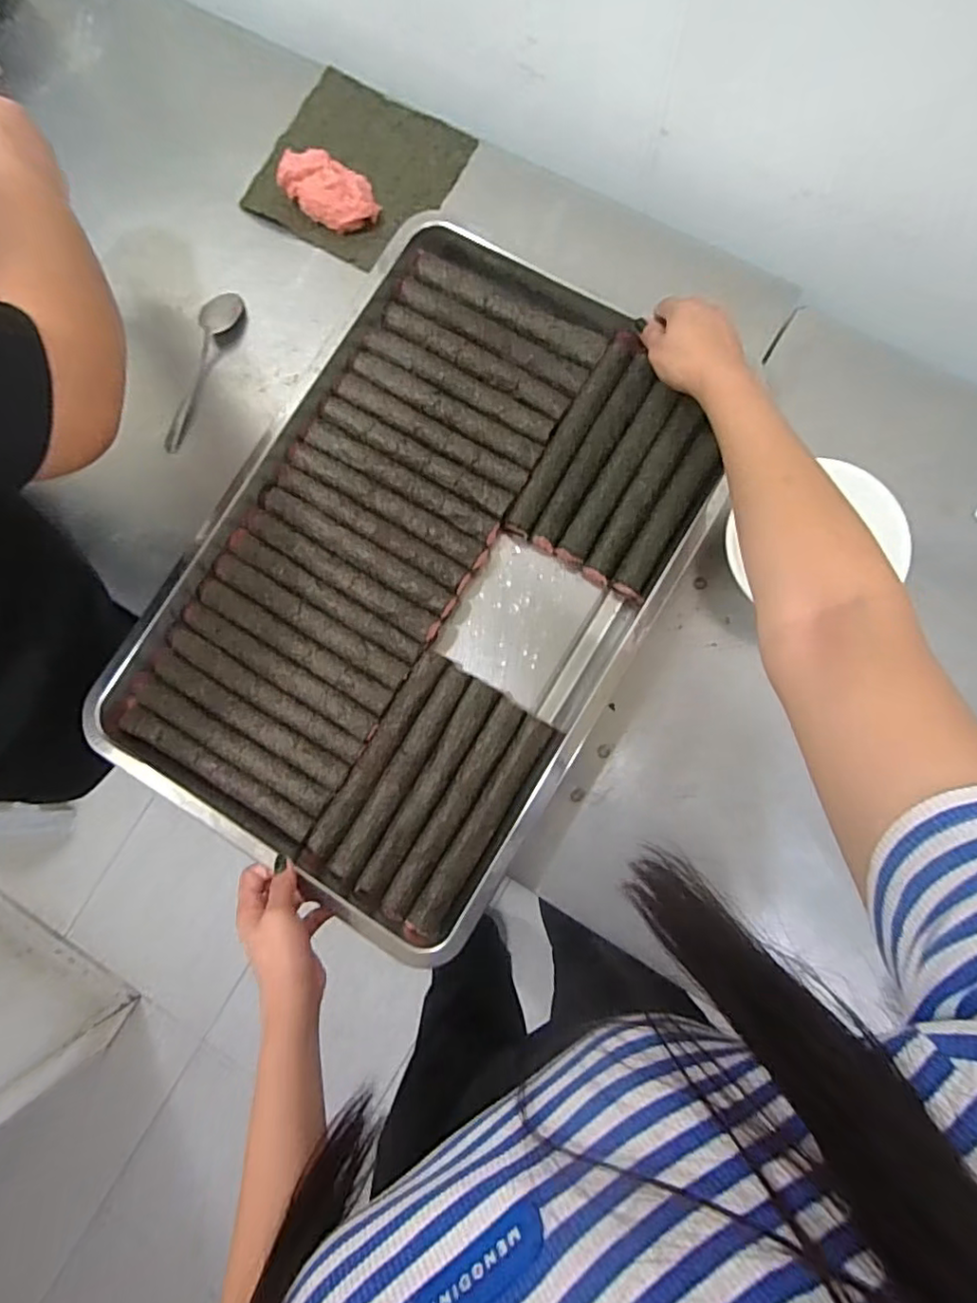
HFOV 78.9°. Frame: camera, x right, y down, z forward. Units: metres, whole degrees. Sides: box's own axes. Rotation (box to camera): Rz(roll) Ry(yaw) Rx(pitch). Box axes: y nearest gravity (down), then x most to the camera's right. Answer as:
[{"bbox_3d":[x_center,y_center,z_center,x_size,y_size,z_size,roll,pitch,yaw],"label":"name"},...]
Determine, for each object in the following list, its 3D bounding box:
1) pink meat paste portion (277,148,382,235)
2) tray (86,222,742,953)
[{"bbox_3d":[-0.164,-0.470,0.610,0.100,0.041,0.054,27,86,7],"label":"pink meat paste portion"},{"bbox_3d":[-0.054,-0.079,0.543,0.381,0.051,0.578,30,85,5],"label":"tray"}]

